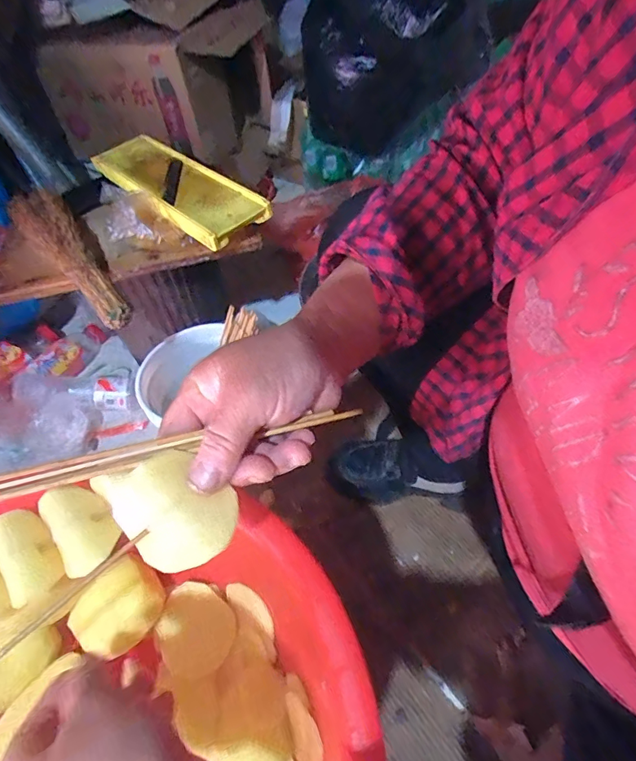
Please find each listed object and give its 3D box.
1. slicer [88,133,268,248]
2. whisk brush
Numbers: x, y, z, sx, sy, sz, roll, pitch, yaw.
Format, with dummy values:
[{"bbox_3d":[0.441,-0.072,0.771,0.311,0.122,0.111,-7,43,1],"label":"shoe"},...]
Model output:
[{"bbox_3d":[-0.209,-0.287,0.641,0.106,0.030,0.311,-39,59,-23],"label":"slicer"},{"bbox_3d":[-0.332,-0.177,0.585,0.071,0.047,0.336,-35,57,-21],"label":"whisk brush"}]

